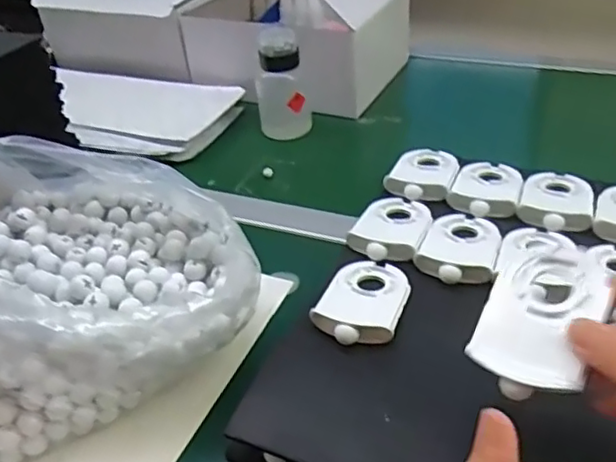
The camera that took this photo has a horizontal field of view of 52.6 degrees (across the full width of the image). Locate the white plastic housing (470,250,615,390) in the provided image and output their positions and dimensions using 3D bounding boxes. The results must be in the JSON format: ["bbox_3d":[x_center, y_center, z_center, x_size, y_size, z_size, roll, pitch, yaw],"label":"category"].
[{"bbox_3d":[0.126,0.046,0.336,0.057,0.018,0.081,13,62,34],"label":"white plastic housing"}]

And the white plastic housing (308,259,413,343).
[{"bbox_3d":[0.041,0.047,0.450,0.057,0.014,0.087,9,39,19],"label":"white plastic housing"}]

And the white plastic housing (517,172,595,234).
[{"bbox_3d":[0.212,-0.029,0.529,0.057,0.016,0.084,11,39,21],"label":"white plastic housing"}]

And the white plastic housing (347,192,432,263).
[{"bbox_3d":[0.071,-0.007,0.518,0.057,0.021,0.091,10,39,20],"label":"white plastic housing"}]

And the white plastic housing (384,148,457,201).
[{"bbox_3d":[0.108,-0.057,0.579,0.057,0.017,0.086,12,39,21],"label":"white plastic housing"}]

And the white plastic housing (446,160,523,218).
[{"bbox_3d":[0.160,-0.042,0.554,0.058,0.019,0.089,12,39,22],"label":"white plastic housing"}]

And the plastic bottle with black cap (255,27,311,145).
[{"bbox_3d":[-0.030,-0.167,0.735,0.061,0.127,0.047,-7,36,-2],"label":"plastic bottle with black cap"}]

